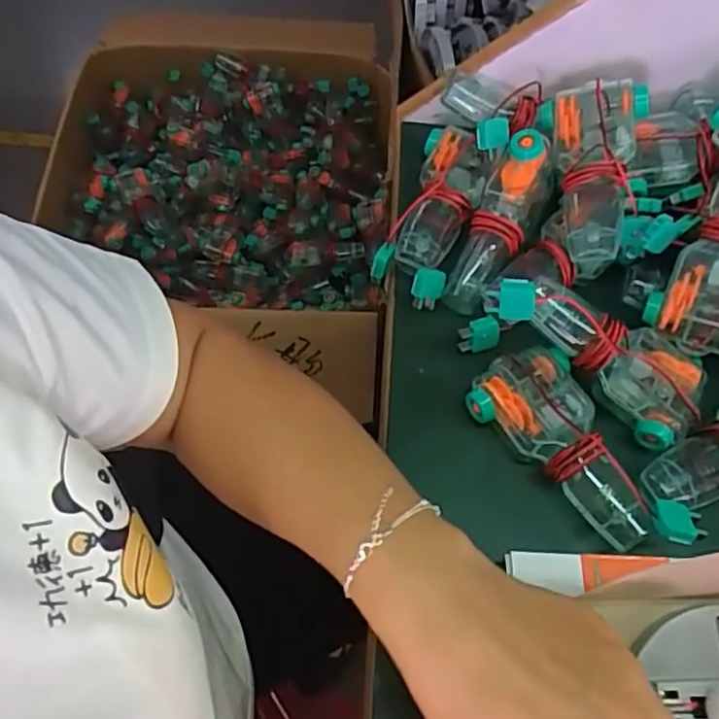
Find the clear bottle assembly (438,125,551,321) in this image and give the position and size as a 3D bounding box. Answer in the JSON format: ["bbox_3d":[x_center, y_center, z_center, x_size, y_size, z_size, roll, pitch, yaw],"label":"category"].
[{"bbox_3d":[0.092,-0.086,0.431,0.034,0.039,0.120,25,89,10],"label":"clear bottle assembly"}]

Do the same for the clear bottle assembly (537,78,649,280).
[{"bbox_3d":[0.151,-0.120,0.419,0.056,0.045,0.122,2,81,-1],"label":"clear bottle assembly"}]

